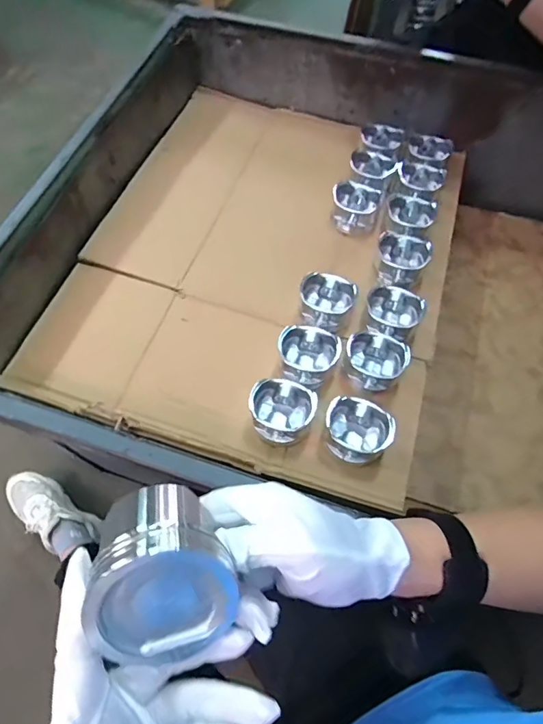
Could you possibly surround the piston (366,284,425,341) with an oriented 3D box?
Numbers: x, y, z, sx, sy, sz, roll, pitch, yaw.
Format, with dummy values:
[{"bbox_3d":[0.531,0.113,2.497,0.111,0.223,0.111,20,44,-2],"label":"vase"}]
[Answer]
[{"bbox_3d":[0.162,-0.064,0.610,0.073,0.051,0.063,23,67,10],"label":"piston"}]

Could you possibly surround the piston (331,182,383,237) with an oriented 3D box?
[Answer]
[{"bbox_3d":[0.132,-0.243,0.717,0.072,0.058,0.070,0,65,-1],"label":"piston"}]

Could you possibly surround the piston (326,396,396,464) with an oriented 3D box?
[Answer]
[{"bbox_3d":[0.100,0.080,0.531,0.078,0.049,0.072,29,68,12],"label":"piston"}]

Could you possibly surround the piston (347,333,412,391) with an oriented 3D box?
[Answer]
[{"bbox_3d":[0.128,0.000,0.567,0.075,0.043,0.066,29,68,12],"label":"piston"}]

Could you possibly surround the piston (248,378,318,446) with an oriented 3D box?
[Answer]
[{"bbox_3d":[0.010,0.059,0.544,0.076,0.043,0.071,0,65,-1],"label":"piston"}]

